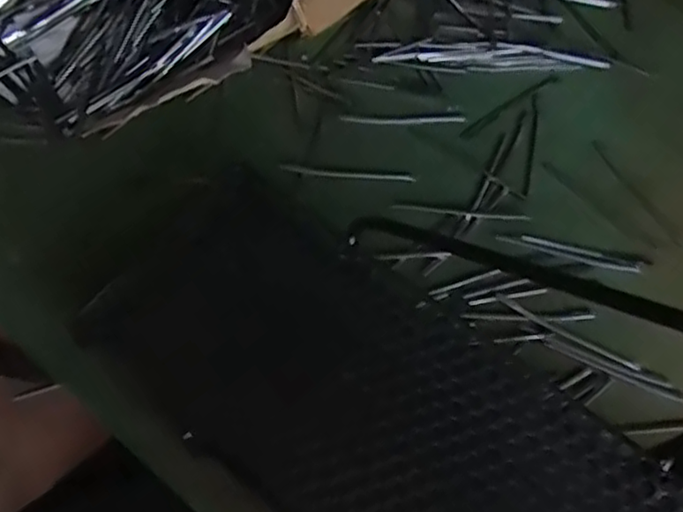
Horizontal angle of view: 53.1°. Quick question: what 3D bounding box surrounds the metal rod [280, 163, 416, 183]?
[{"bbox_3d":[0.005,-0.065,0.529,0.102,0.006,0.007,4,64,2],"label":"metal rod"}]

